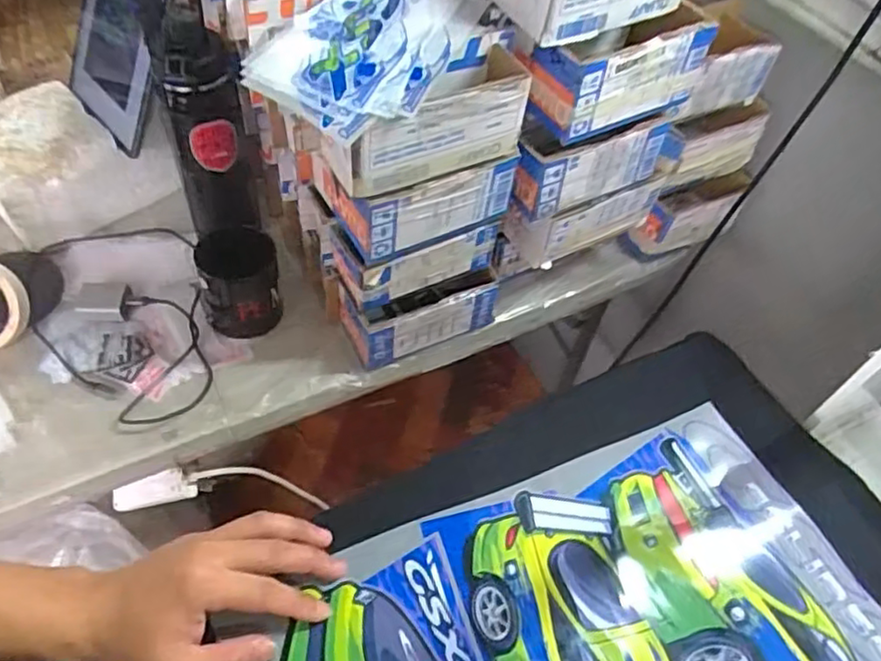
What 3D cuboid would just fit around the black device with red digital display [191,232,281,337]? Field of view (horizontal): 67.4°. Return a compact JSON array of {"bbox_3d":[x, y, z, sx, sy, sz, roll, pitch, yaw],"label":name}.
[{"bbox_3d":[-0.215,-0.052,0.708,0.082,0.105,0.073,-15,56,-15],"label":"black device with red digital display"}]

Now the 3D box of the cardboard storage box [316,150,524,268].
[{"bbox_3d":[-0.024,-0.137,0.599,0.159,0.080,0.105,-19,58,-18],"label":"cardboard storage box"}]

